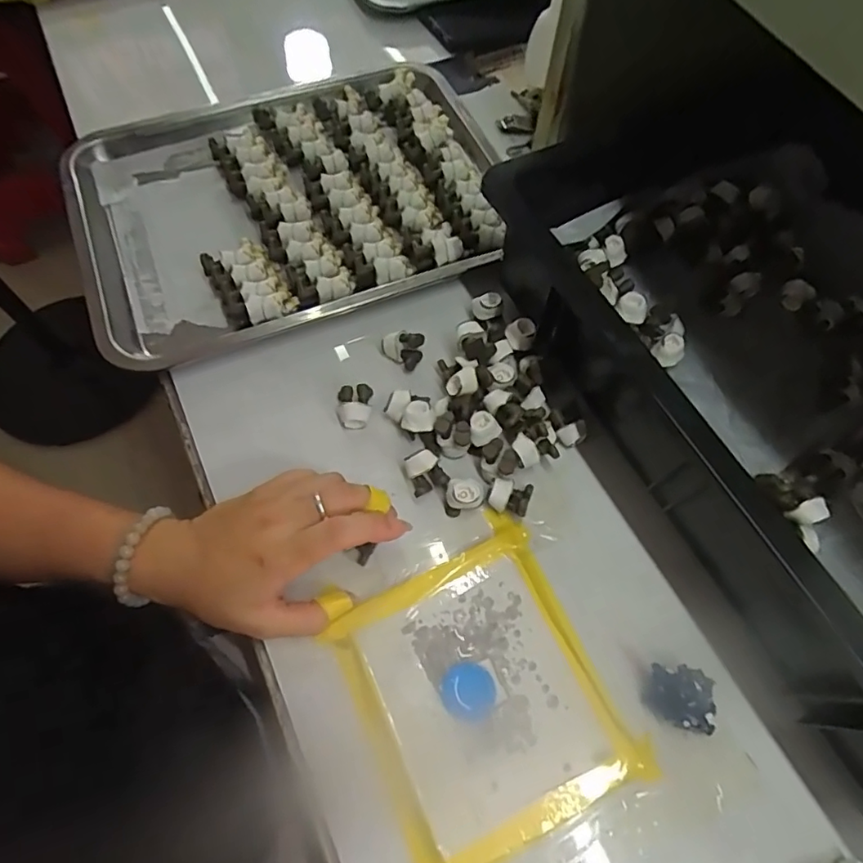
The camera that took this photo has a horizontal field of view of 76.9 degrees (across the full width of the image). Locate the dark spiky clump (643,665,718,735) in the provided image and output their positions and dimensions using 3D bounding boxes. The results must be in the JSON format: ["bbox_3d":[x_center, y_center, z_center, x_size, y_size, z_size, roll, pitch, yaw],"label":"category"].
[{"bbox_3d":[0.140,0.149,0.305,0.037,0.021,0.031,13,64,6],"label":"dark spiky clump"}]

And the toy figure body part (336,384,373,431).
[{"bbox_3d":[-0.054,-0.016,0.382,0.023,0.023,0.027,2,63,1],"label":"toy figure body part"}]

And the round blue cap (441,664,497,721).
[{"bbox_3d":[0.021,0.149,0.312,0.031,0.004,0.029,0,63,0],"label":"round blue cap"}]

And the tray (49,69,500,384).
[{"bbox_3d":[-0.113,-0.198,0.451,0.343,0.026,0.262,-20,65,-10],"label":"tray"}]

